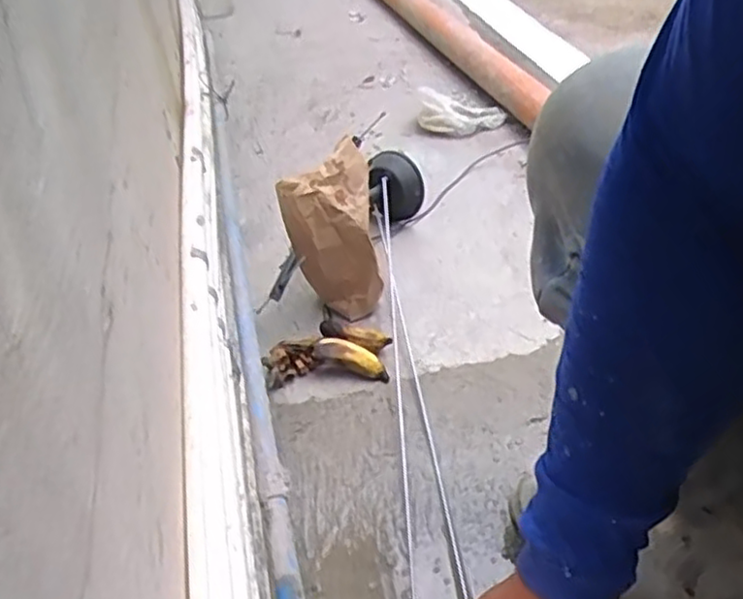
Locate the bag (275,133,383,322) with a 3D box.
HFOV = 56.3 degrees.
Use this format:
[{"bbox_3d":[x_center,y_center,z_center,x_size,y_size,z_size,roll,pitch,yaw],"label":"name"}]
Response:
[{"bbox_3d":[-0.053,-0.079,0.966,0.122,0.237,0.101,-5,38,-3],"label":"bag"}]

